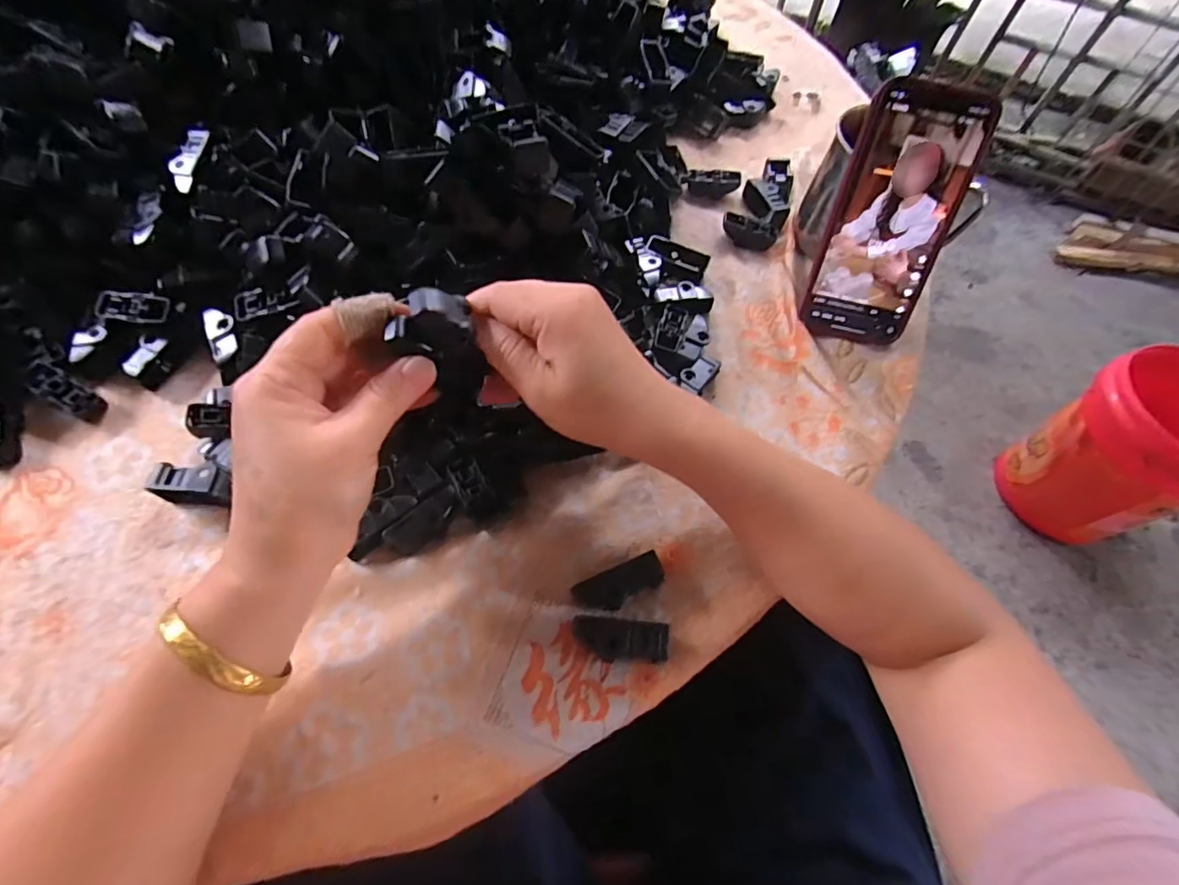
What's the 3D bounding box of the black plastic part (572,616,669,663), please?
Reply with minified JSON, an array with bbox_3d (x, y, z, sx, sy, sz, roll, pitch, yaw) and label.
[{"bbox_3d":[0.016,0.104,0.276,0.048,0.012,0.021,4,73,6],"label":"black plastic part"}]

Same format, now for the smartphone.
[{"bbox_3d":[0.201,-0.147,0.350,0.079,0.154,0.008,10,29,12],"label":"smartphone"}]

